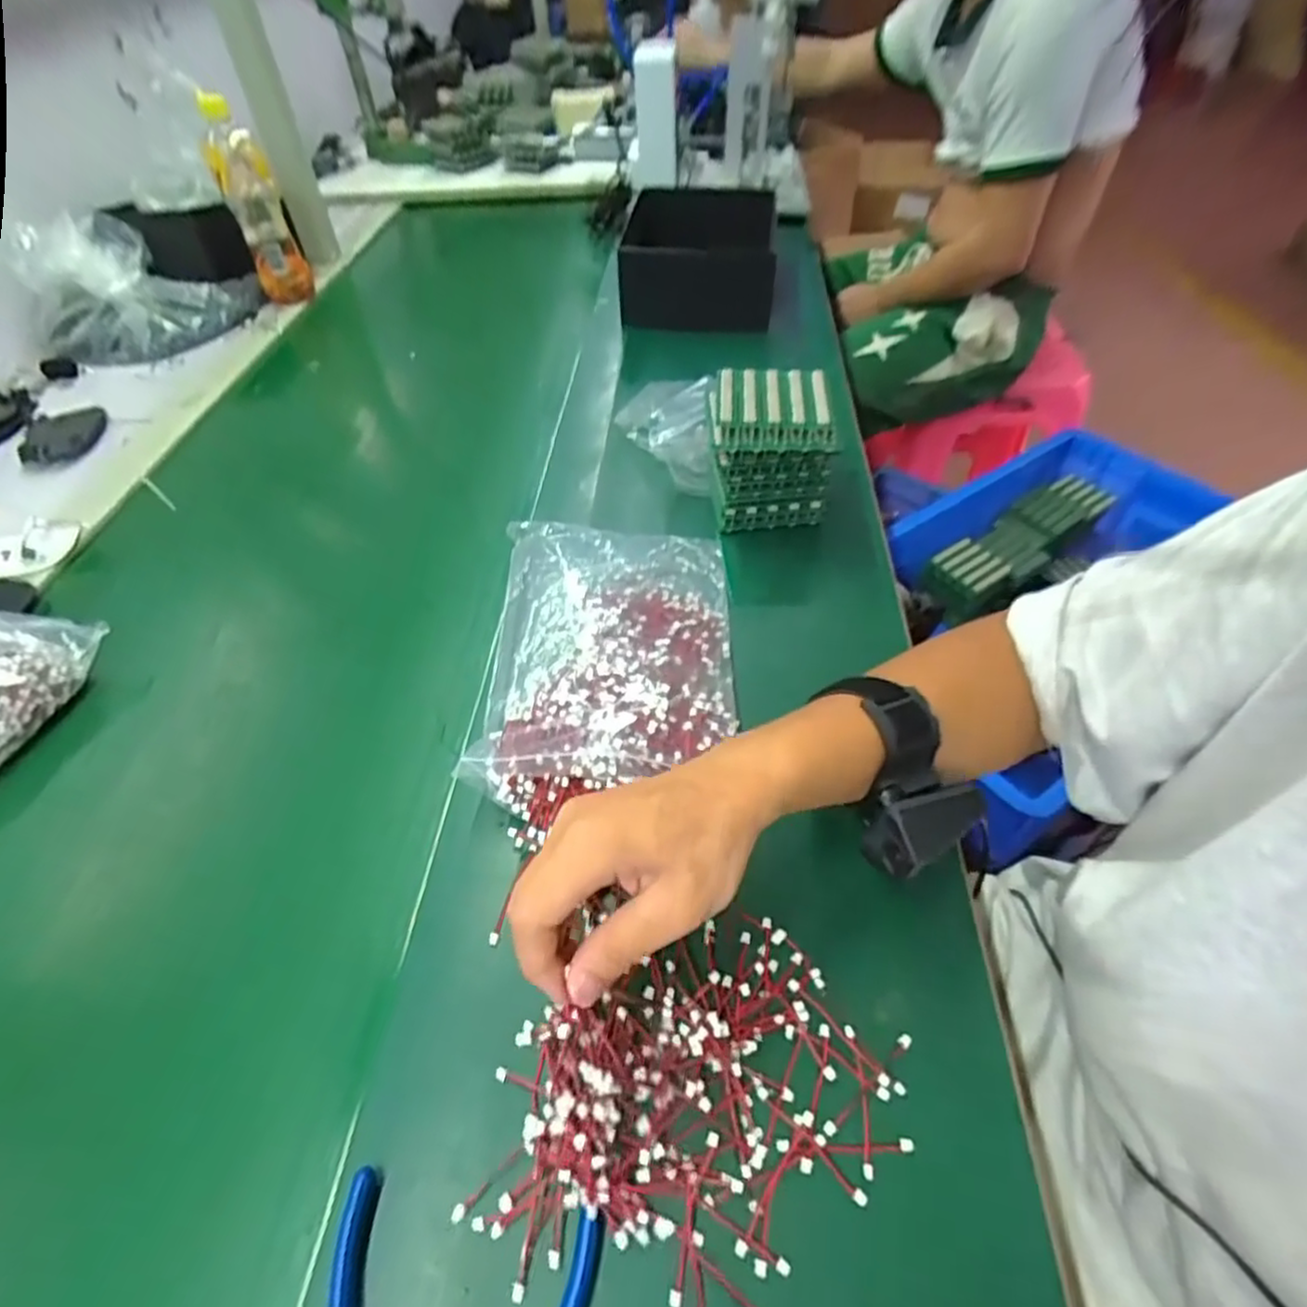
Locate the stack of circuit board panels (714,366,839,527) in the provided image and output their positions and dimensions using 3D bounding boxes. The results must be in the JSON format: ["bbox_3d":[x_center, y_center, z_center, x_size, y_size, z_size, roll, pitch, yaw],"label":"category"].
[{"bbox_3d":[0.095,-0.168,0.559,0.090,0.090,0.092,-1,49,2],"label":"stack of circuit board panels"}]

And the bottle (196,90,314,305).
[{"bbox_3d":[-0.509,-0.572,0.882,0.066,0.221,0.053,-22,51,-16],"label":"bottle"}]

